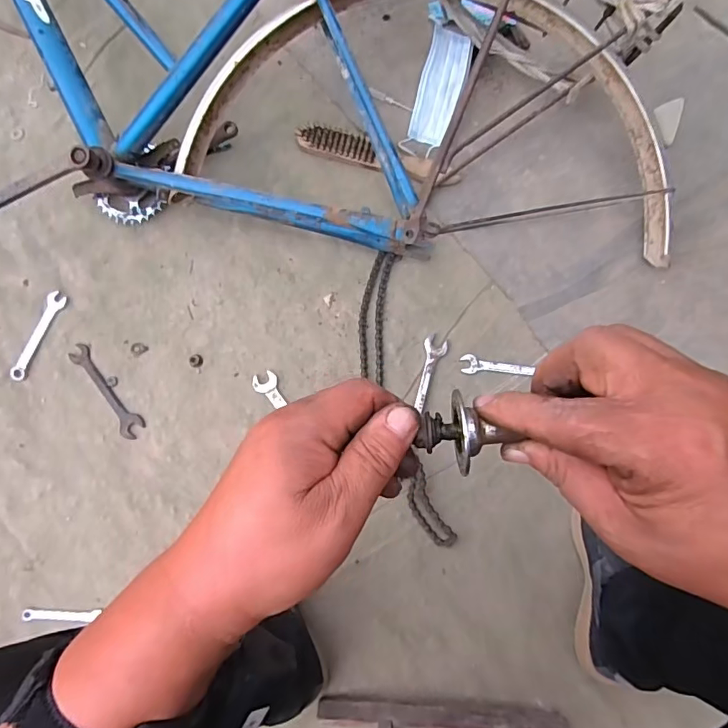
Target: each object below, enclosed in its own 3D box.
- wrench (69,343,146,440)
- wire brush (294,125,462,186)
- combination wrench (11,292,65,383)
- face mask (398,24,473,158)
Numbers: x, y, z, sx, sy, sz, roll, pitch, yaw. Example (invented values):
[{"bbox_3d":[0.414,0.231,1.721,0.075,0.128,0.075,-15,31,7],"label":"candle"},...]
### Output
[{"bbox_3d":[-0.389,0.041,0.735,0.036,0.004,0.162,-39,86,-4],"label":"wrench"},{"bbox_3d":[0.021,-0.323,0.760,0.261,0.027,0.047,18,84,1],"label":"wire brush"},{"bbox_3d":[-0.500,-0.042,0.750,0.026,0.004,0.145,24,85,1],"label":"combination wrench"},{"bbox_3d":[0.115,-0.424,0.774,0.069,0.033,0.203,19,84,1],"label":"face mask"}]

